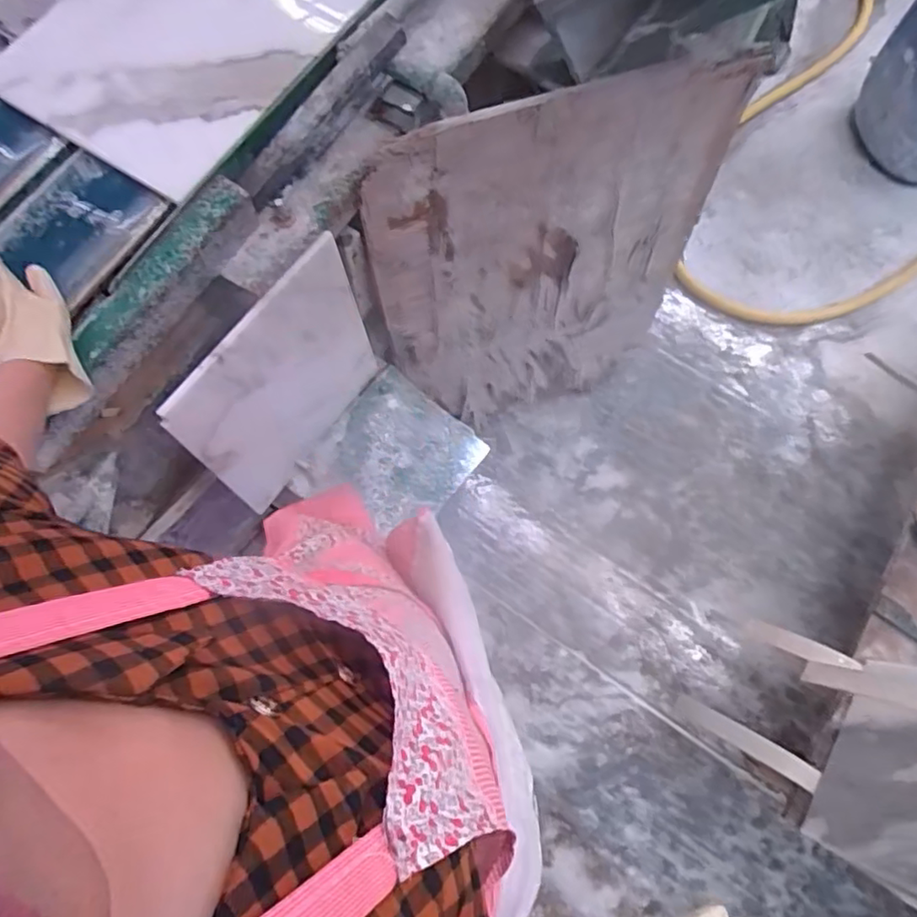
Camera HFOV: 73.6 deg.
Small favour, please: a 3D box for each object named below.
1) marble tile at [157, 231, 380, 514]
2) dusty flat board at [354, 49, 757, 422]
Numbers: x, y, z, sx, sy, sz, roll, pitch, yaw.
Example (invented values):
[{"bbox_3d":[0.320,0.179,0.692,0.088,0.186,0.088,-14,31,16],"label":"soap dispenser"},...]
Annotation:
[{"bbox_3d":[-0.230,-0.101,0.838,0.016,0.300,0.305,28,71,17],"label":"marble tile"},{"bbox_3d":[0.140,-0.283,1.074,0.530,0.750,0.032,-16,66,-5],"label":"dusty flat board"}]

